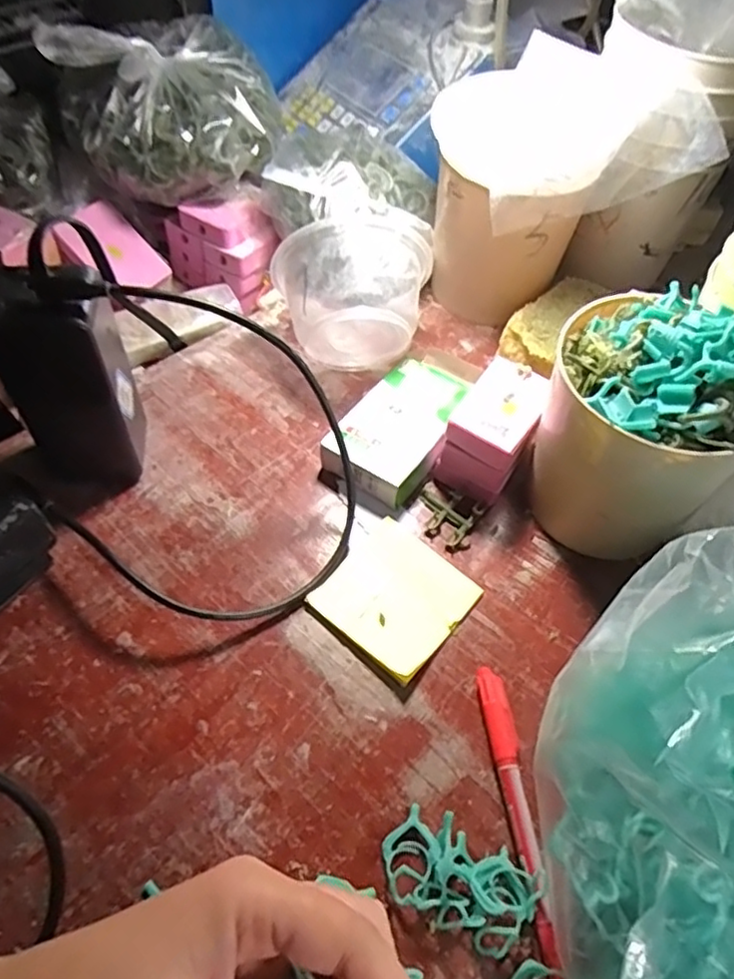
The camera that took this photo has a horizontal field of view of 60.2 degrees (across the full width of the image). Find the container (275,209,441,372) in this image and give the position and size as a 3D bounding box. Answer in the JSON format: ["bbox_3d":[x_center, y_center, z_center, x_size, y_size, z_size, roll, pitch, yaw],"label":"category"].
[{"bbox_3d":[-0.007,-0.153,0.460,0.106,0.096,0.125,4,54,1],"label":"container"}]

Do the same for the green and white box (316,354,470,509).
[{"bbox_3d":[0.022,-0.046,0.425,0.063,0.035,0.119,25,58,16],"label":"green and white box"}]

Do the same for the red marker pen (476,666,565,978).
[{"bbox_3d":[0.072,0.156,0.302,0.012,0.012,0.139,-4,54,-5],"label":"red marker pen"}]

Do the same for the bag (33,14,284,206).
[{"bbox_3d":[-0.147,-0.286,0.477,0.159,0.097,0.101,-12,56,-11],"label":"bag"}]

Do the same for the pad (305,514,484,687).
[{"bbox_3d":[0.018,0.061,0.370,0.074,0.004,0.077,35,60,21],"label":"pad"}]

